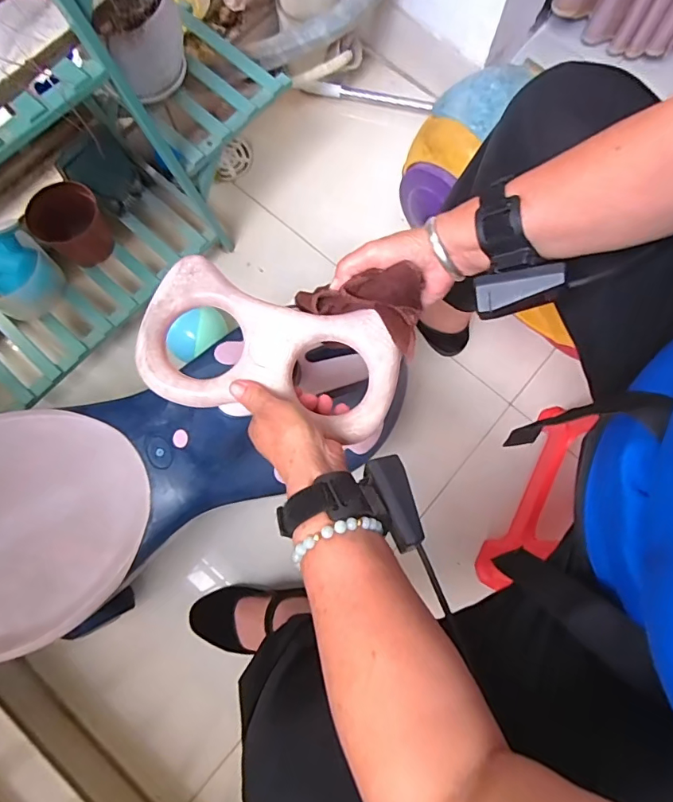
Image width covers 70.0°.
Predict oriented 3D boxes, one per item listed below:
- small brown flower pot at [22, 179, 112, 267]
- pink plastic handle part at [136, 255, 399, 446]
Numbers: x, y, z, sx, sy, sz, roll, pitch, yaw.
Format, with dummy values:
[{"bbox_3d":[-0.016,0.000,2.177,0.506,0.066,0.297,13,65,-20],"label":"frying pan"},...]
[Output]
[{"bbox_3d":[-0.410,-0.270,0.750,0.103,0.087,0.094,0,76,-1],"label":"small brown flower pot"},{"bbox_3d":[-0.057,-0.044,0.425,0.221,0.021,0.121,14,76,-1],"label":"pink plastic handle part"}]

